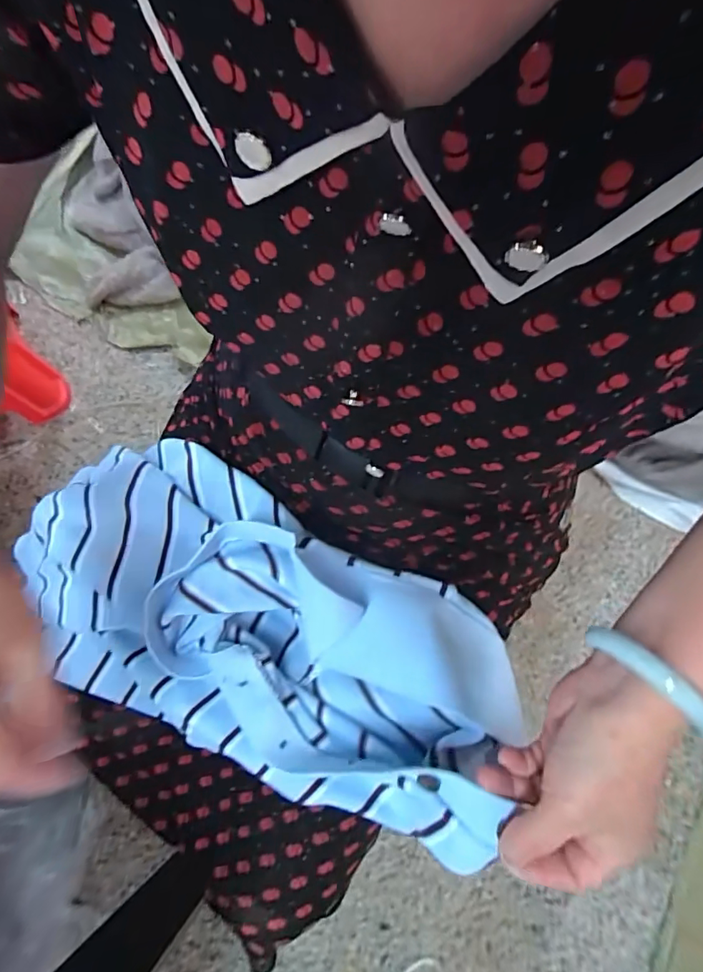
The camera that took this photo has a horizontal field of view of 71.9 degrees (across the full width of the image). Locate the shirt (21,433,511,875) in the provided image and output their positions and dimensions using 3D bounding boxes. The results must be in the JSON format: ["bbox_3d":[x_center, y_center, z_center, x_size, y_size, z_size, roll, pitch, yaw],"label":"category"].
[{"bbox_3d":[-0.080,0.113,0.370,0.392,0.113,0.203,24,73,14],"label":"shirt"}]

